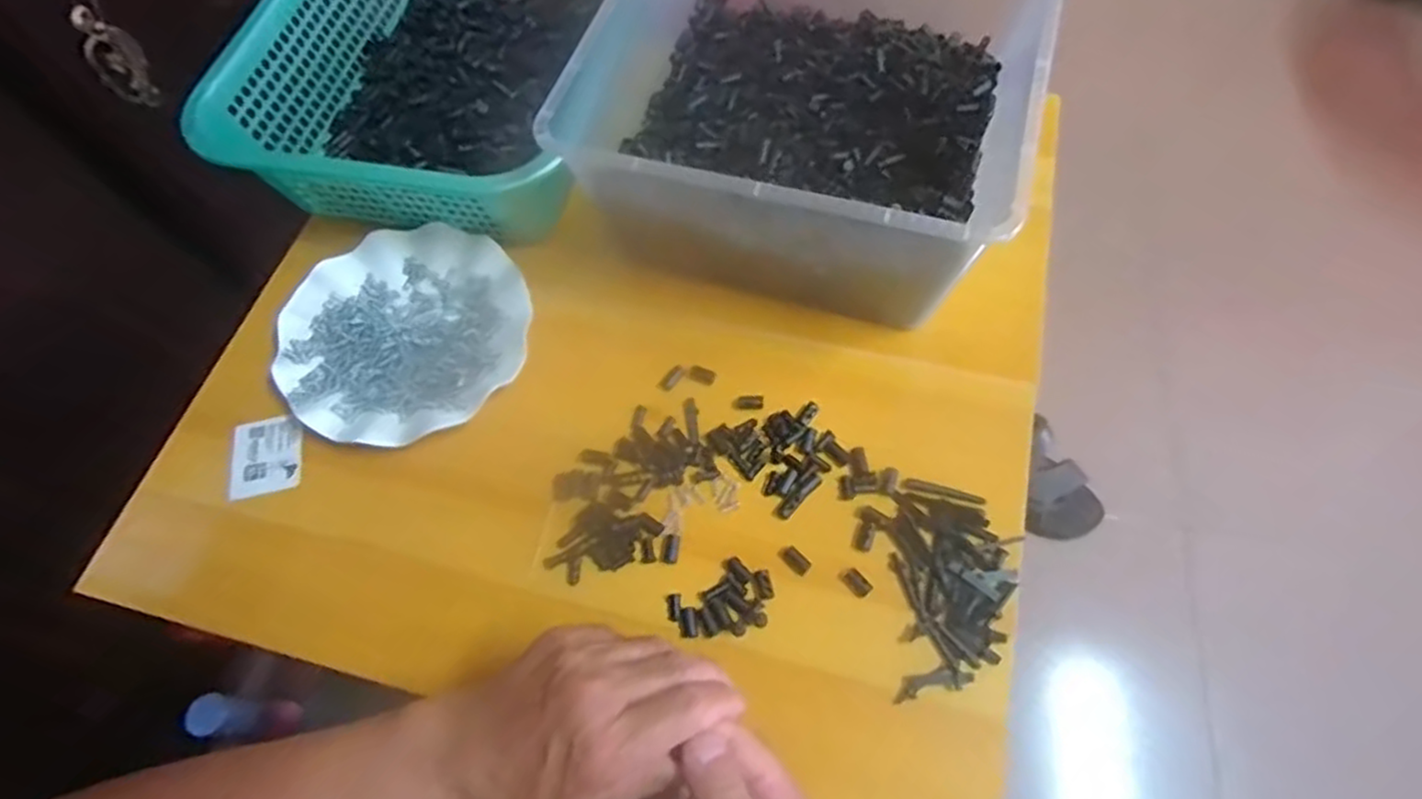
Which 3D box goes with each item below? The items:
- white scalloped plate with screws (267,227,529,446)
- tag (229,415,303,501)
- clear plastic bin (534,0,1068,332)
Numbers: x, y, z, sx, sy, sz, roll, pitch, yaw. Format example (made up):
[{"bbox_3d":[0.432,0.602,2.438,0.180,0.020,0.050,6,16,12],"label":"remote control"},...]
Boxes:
[{"bbox_3d":[-0.226,-0.053,0.534,0.173,0.026,0.177,-1,63,2],"label":"white scalloped plate with screws"},{"bbox_3d":[-0.318,0.041,0.516,0.050,0.004,0.057,-13,69,-7],"label":"tag"},{"bbox_3d":[0.065,-0.208,0.540,0.298,0.148,0.272,15,66,8],"label":"clear plastic bin"}]

